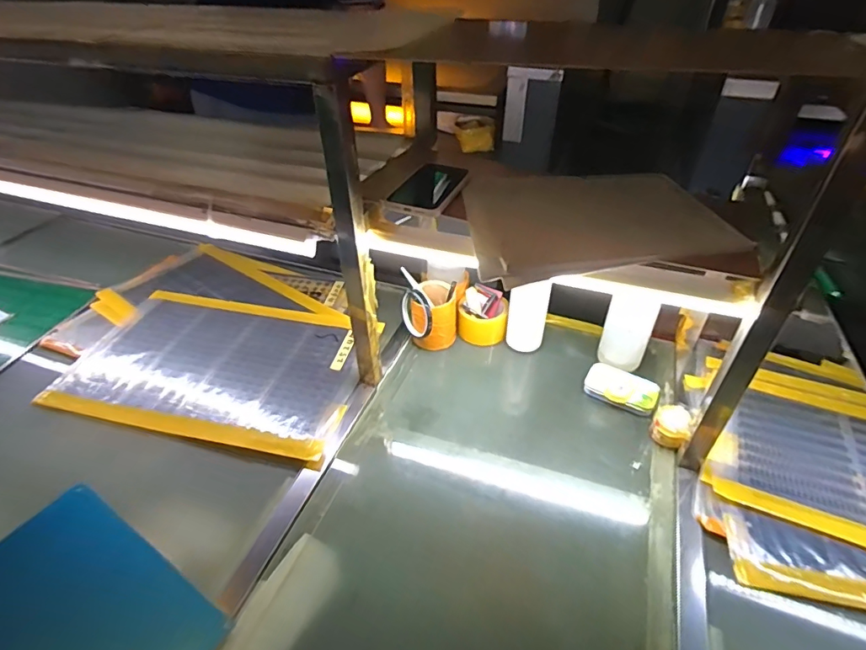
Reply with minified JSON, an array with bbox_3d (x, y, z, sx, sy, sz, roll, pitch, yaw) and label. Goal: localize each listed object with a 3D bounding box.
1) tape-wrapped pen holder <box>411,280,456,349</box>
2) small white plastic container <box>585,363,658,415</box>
[{"bbox_3d":[0.001,-0.017,0.884,0.087,0.118,0.086,-2,40,-2],"label":"tape-wrapped pen holder"},{"bbox_3d":[0.320,0.105,0.805,0.114,0.026,0.064,23,46,25],"label":"small white plastic container"}]

